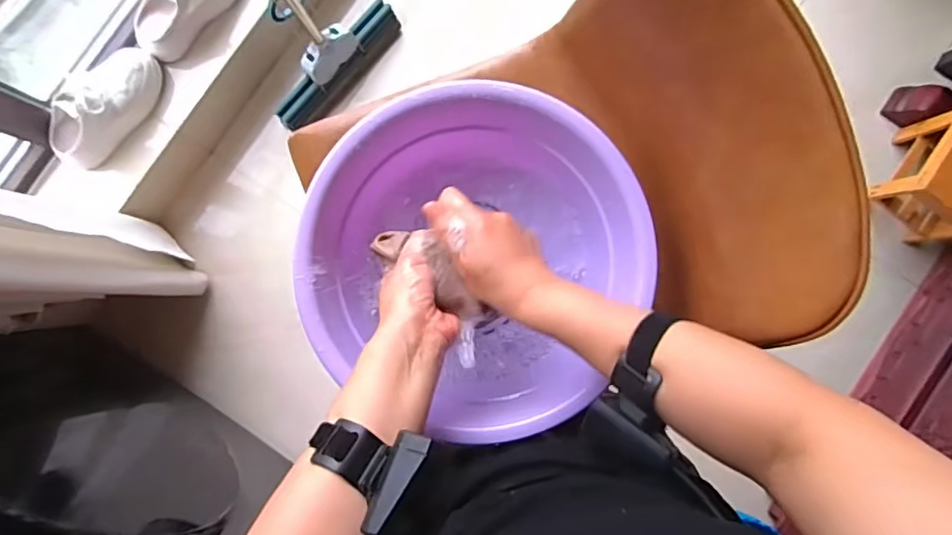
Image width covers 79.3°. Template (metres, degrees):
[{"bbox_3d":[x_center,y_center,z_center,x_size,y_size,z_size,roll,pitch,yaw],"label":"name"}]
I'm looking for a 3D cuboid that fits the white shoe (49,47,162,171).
[{"bbox_3d":[-0.763,-0.330,1.170,0.112,0.113,0.268,24,88,-3],"label":"white shoe"}]

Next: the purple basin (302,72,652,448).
[{"bbox_3d":[0.000,-0.013,0.573,0.293,0.131,0.303,0,89,-3],"label":"purple basin"}]

